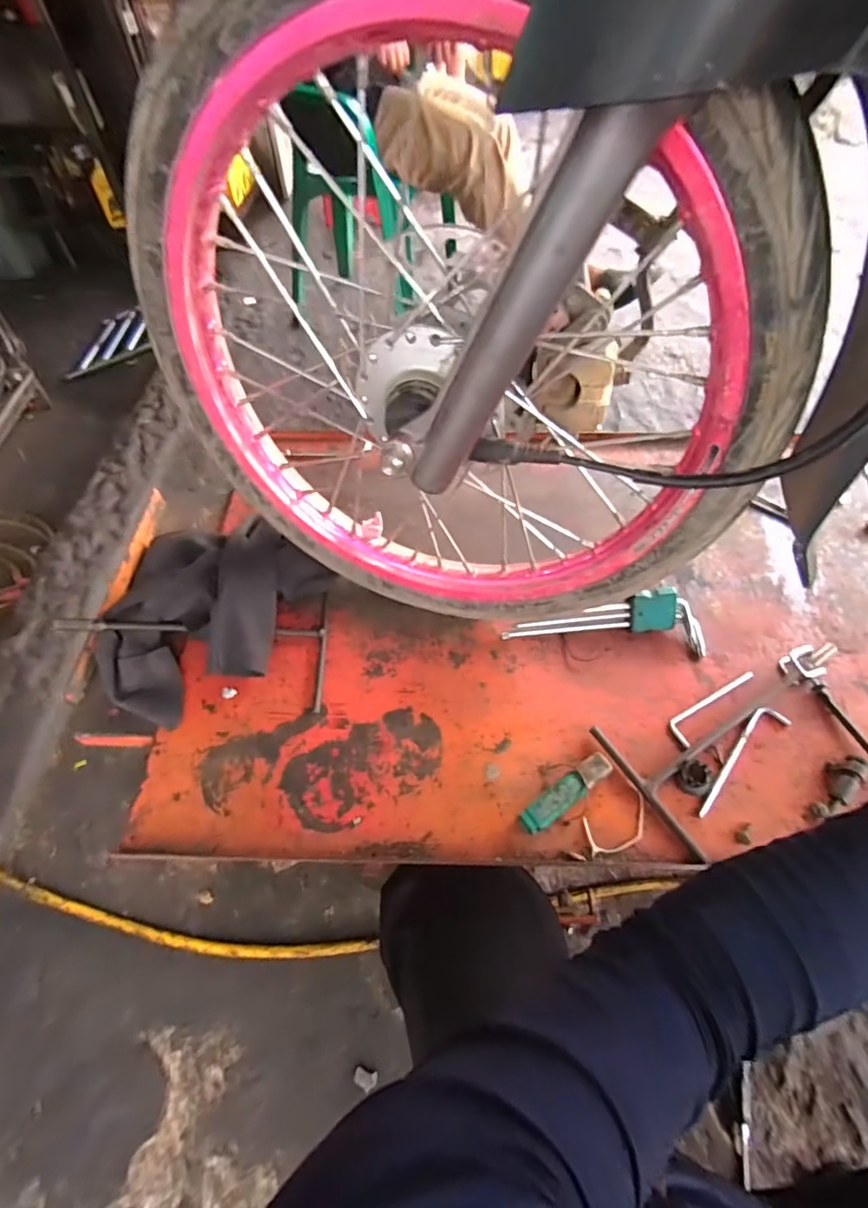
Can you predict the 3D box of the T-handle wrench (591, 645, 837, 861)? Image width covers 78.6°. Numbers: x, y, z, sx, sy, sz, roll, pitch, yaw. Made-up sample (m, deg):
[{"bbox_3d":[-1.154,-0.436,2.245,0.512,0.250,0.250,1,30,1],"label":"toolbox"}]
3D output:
[{"bbox_3d":[0.318,0.115,0.549,0.279,0.027,0.138,-28,60,-17],"label":"T-handle wrench"}]

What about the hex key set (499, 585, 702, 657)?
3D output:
[{"bbox_3d":[0.193,0.020,0.597,0.222,0.044,0.063,0,57,1],"label":"hex key set"}]

